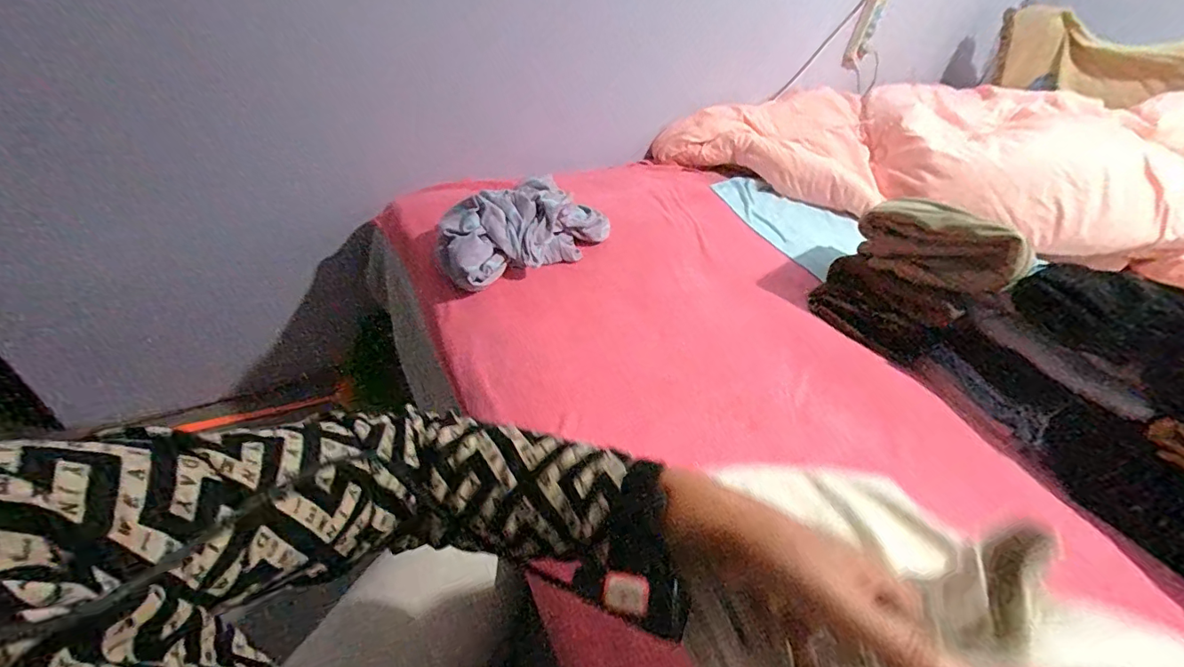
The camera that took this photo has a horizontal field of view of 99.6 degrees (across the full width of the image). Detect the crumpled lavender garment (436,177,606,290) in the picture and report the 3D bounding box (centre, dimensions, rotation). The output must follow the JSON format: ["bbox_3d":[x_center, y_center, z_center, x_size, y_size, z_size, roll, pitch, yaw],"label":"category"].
[{"bbox_3d":[-0.109,-0.184,0.850,0.133,0.112,0.338,34,44,27],"label":"crumpled lavender garment"}]

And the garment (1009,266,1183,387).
[{"bbox_3d":[0.739,-0.023,0.657,0.230,0.078,0.214,-3,41,-18],"label":"garment"}]

